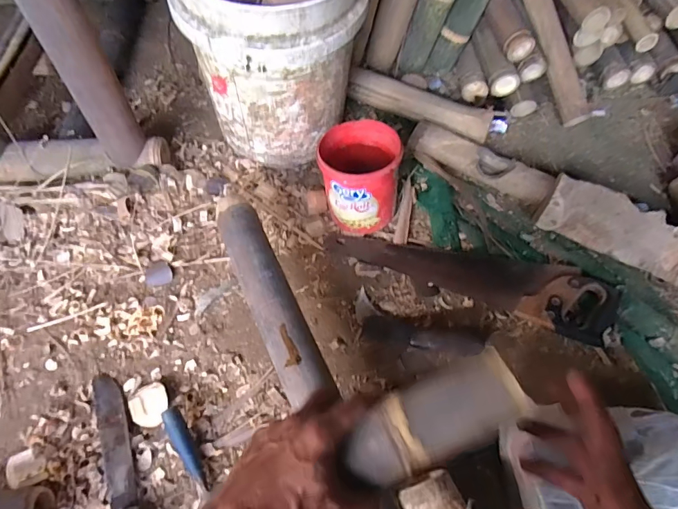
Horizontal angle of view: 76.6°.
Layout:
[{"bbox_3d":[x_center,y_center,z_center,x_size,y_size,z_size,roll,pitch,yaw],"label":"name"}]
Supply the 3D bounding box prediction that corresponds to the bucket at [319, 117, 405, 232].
[{"bbox_3d":[0.037,-0.139,0.791,0.139,0.150,0.150,0,60,0],"label":"bucket"}]

